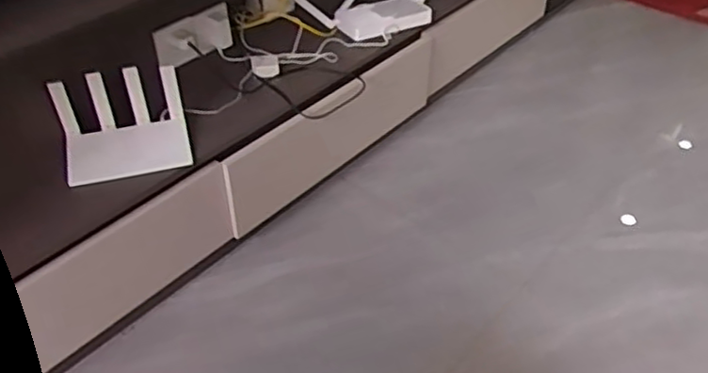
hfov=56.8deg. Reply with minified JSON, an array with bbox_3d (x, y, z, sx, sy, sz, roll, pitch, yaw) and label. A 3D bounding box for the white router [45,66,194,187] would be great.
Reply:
[{"bbox_3d":[-0.396,-0.112,1.127,0.206,0.141,0.124,-14,43,-15],"label":"white router"}]

